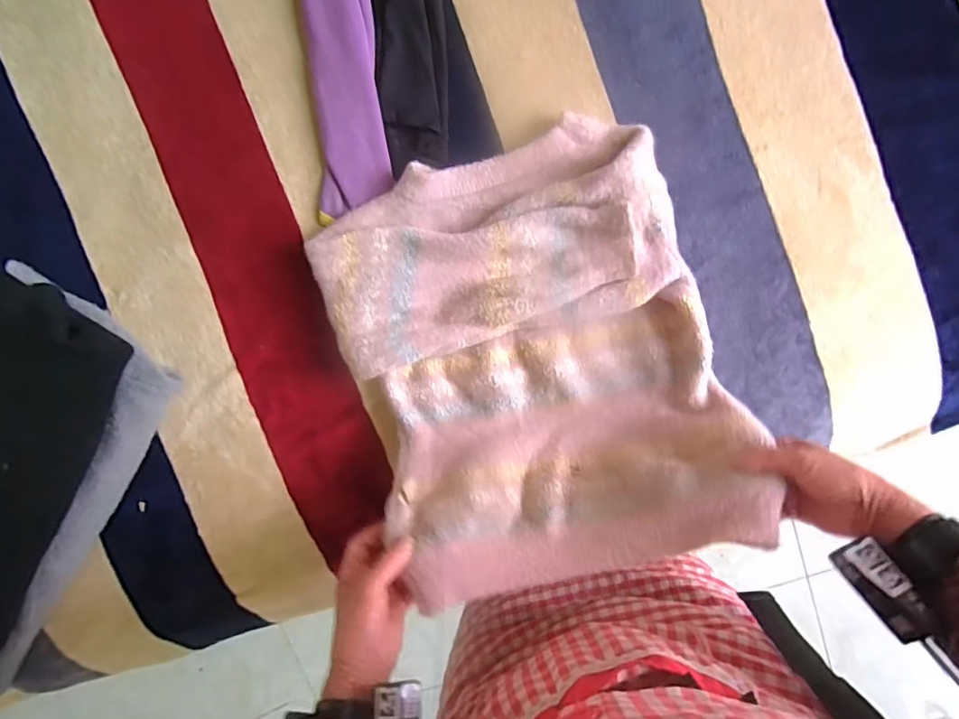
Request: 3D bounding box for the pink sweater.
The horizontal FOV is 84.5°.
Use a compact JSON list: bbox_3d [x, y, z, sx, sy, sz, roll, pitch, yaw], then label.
[{"bbox_3d":[0.047,-0.006,0.496,0.343,0.154,0.379,-19,98,5],"label":"pink sweater"}]

